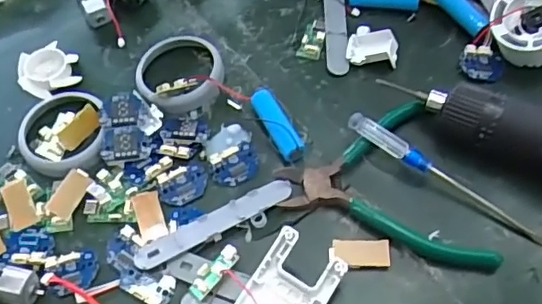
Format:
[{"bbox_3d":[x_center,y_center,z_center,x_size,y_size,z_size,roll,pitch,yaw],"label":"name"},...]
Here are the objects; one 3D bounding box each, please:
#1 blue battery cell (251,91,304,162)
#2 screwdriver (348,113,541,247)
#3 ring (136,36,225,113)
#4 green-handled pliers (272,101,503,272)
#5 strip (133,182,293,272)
[{"bbox_3d":[0.004,-0.017,0.351,0.013,0.015,0.051,-24,61,-11],"label":"blue battery cell"},{"bbox_3d":[0.098,0.015,0.327,0.124,0.015,0.009,32,66,20],"label":"screwdriver"},{"bbox_3d":[-0.060,-0.054,0.377,0.056,0.015,0.058,-1,59,2],"label":"ring"},{"bbox_3d":[0.072,0.029,0.321,0.095,0.012,0.109,-27,62,-13],"label":"green-handled pliers"},{"bbox_3d":[-0.031,0.040,0.323,0.094,0.006,0.016,-26,53,-14],"label":"strip"}]

